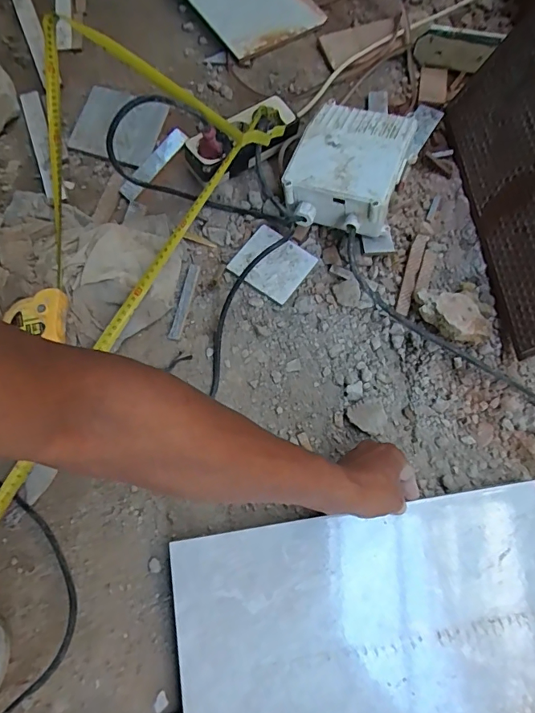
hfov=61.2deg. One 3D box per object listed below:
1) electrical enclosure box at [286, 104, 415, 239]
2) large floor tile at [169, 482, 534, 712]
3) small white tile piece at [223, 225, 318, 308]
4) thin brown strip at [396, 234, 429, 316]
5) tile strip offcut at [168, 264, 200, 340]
[{"bbox_3d":[0.102,-0.242,0.585,0.135,0.084,0.170,20,72,5],"label":"electrical enclosure box"},{"bbox_3d":[0.119,0.297,0.429,0.392,0.013,0.281,-8,72,-5],"label":"large floor tile"},{"bbox_3d":[0.007,-0.121,0.583,0.090,0.011,0.079,35,74,9],"label":"small white tile piece"},{"bbox_3d":[0.186,-0.107,0.580,0.015,0.006,0.117,19,72,4],"label":"thin brown strip"},{"bbox_3d":[-0.104,-0.070,0.568,0.014,0.006,0.105,11,71,2],"label":"tile strip offcut"}]

